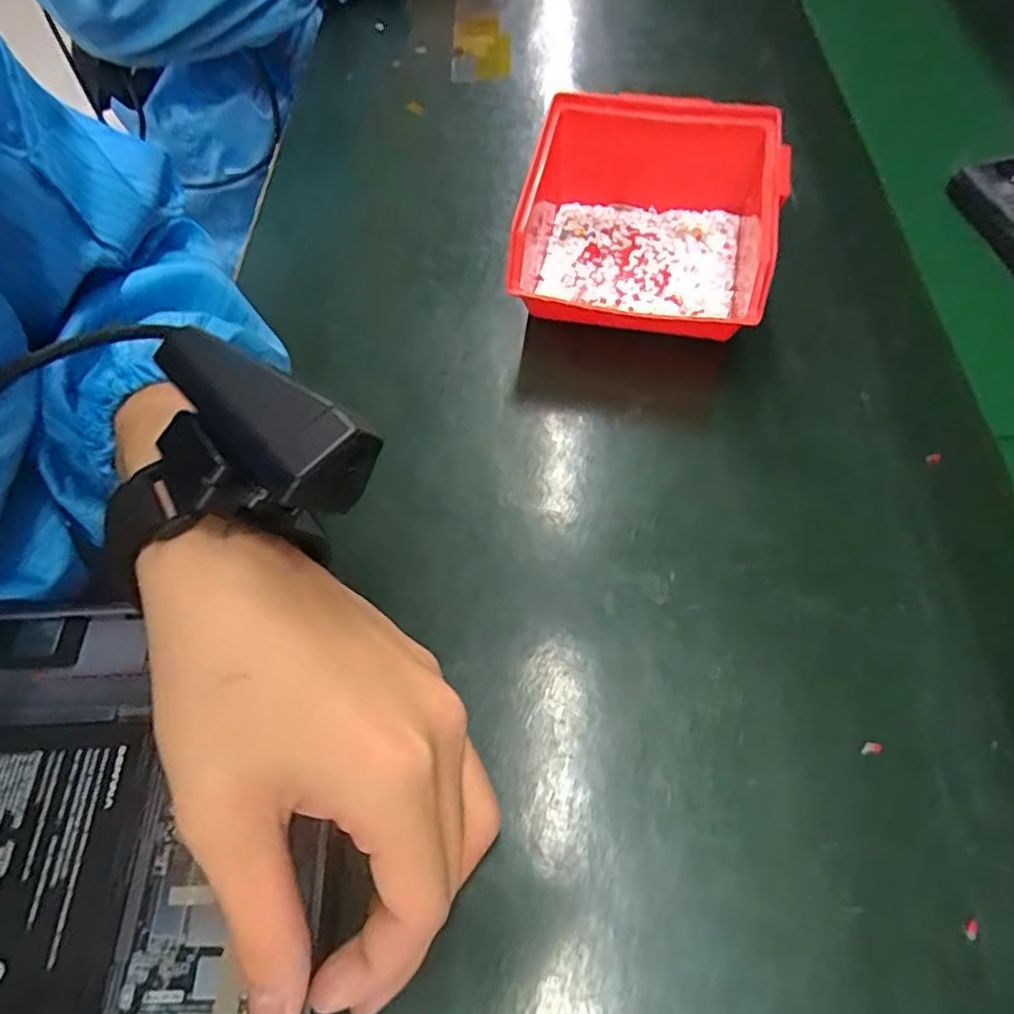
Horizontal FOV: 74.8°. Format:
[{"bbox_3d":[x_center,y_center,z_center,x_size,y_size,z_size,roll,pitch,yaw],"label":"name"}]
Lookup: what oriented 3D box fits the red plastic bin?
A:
[{"bbox_3d":[0.075,-0.153,0.356,0.123,0.070,0.153,8,60,8],"label":"red plastic bin"}]

